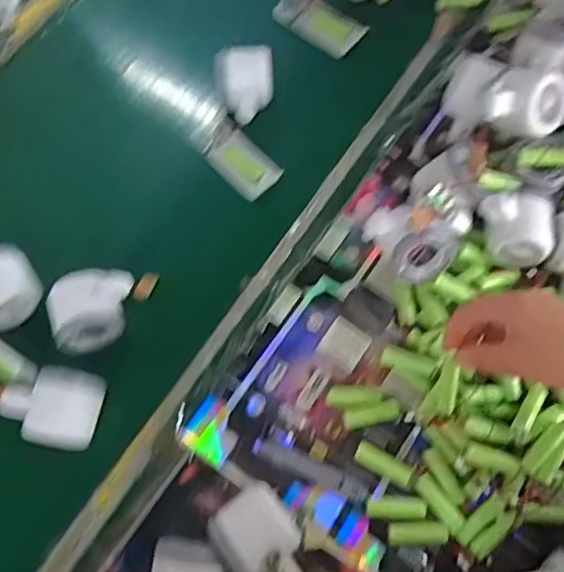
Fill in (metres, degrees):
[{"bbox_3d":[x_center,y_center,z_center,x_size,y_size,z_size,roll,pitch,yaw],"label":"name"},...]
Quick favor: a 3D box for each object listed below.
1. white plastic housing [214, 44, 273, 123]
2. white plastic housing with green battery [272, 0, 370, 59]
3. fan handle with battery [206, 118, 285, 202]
[{"bbox_3d":[-0.036,-0.210,0.640,0.063,0.044,0.075,-13,70,-4],"label":"white plastic housing"},{"bbox_3d":[0.044,-0.309,0.691,0.105,0.019,0.051,38,74,14],"label":"white plastic housing with green battery"},{"bbox_3d":[-0.042,-0.132,0.631,0.049,0.017,0.084,-41,74,-13],"label":"fan handle with battery"}]

